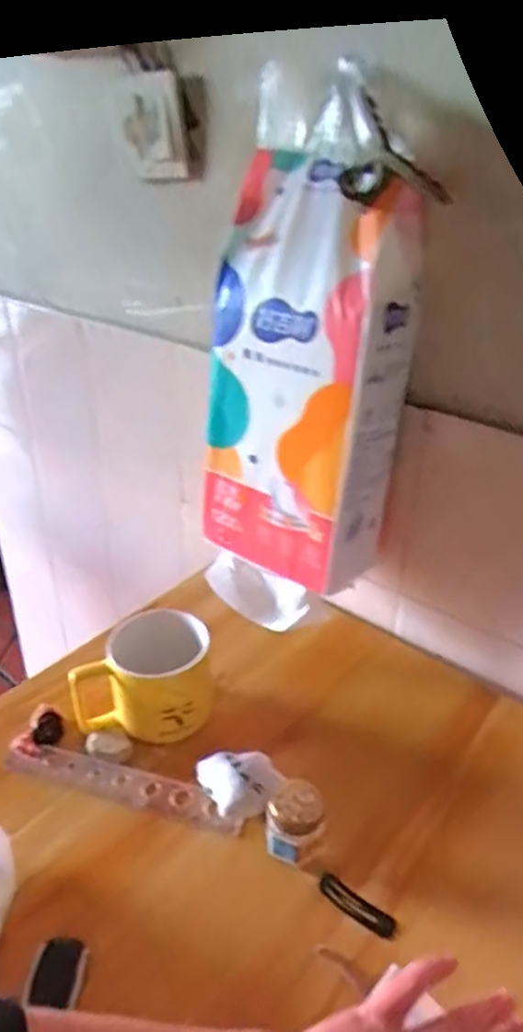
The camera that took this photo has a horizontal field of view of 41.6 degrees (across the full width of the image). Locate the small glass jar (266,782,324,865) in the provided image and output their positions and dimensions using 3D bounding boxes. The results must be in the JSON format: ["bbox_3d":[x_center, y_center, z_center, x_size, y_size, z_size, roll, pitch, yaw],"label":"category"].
[{"bbox_3d":[0.024,0.228,0.503,0.040,0.059,0.033,2,32,3],"label":"small glass jar"}]

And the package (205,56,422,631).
[{"bbox_3d":[0.032,-0.108,0.586,0.164,0.426,0.105,17,35,24],"label":"package"}]

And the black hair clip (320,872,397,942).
[{"bbox_3d":[0.067,0.272,0.481,0.058,0.010,0.017,22,37,31],"label":"black hair clip"}]

